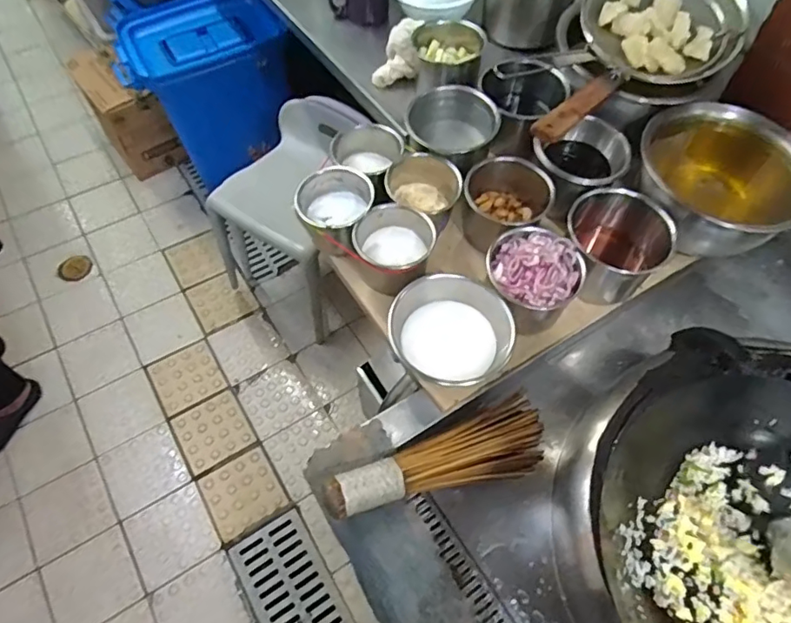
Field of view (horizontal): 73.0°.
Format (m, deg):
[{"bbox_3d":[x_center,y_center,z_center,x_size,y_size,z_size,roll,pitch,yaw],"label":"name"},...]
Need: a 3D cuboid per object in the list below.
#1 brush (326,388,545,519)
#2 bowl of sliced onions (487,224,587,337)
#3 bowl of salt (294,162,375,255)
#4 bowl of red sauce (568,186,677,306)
[{"bbox_3d":[0.061,0.187,0.671,0.296,0.055,0.087,-21,62,-12],"label":"brush"},{"bbox_3d":[0.196,-0.048,0.785,0.135,0.087,0.136,0,60,-1],"label":"bowl of sliced onions"},{"bbox_3d":[-0.096,-0.159,0.856,0.113,0.100,0.109,0,60,-1],"label":"bowl of salt"},{"bbox_3d":[0.322,-0.093,0.808,0.143,0.134,0.114,32,64,17],"label":"bowl of red sauce"}]

